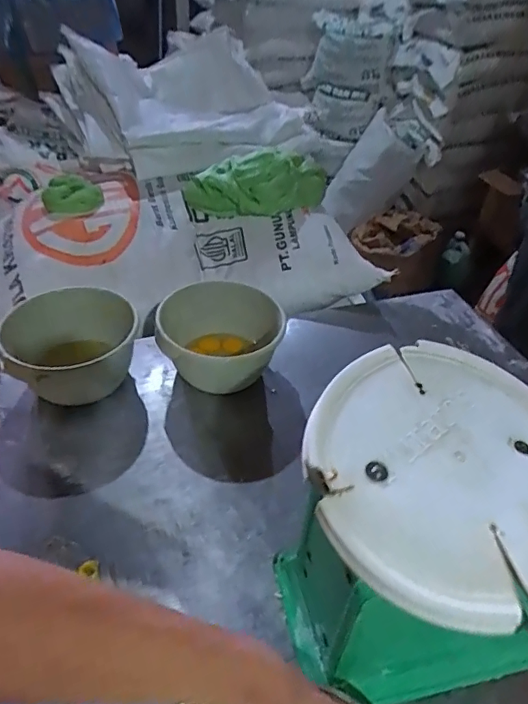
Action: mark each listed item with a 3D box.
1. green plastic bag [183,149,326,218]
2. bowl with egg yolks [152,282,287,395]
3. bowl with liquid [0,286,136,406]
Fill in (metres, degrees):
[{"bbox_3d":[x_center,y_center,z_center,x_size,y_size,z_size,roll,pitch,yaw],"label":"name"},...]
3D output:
[{"bbox_3d":[-0.005,-0.363,1.091,0.320,0.105,0.139,-7,43,-16],"label":"green plastic bag"},{"bbox_3d":[-0.073,-0.012,0.818,0.187,0.110,0.186,3,41,-3],"label":"bowl with egg yolks"},{"bbox_3d":[-0.287,-0.001,0.773,0.186,0.118,0.180,3,41,-3],"label":"bowl with liquid"}]

